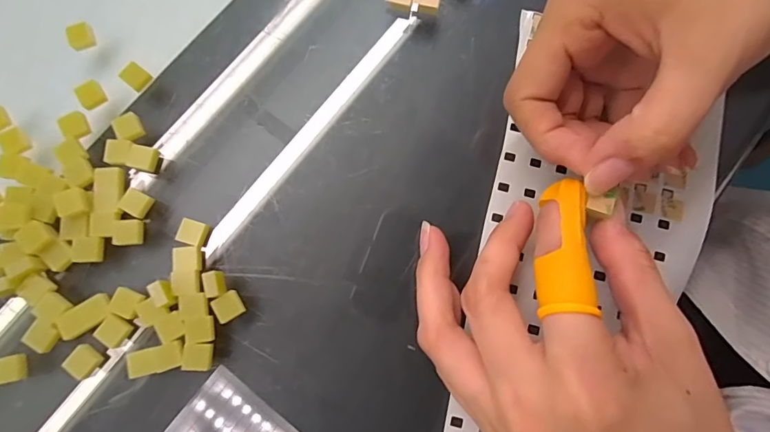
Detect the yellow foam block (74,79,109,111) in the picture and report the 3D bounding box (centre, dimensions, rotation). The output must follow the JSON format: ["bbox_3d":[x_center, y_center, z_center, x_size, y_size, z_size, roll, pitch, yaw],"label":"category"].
[{"bbox_3d":[-0.134,-0.055,0.196,0.011,0.005,0.012,-29,81,-5],"label":"yellow foam block"}]

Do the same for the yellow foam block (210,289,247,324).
[{"bbox_3d":[-0.066,0.038,0.179,0.011,0.005,0.011,-31,81,-6],"label":"yellow foam block"}]

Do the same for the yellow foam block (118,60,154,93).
[{"bbox_3d":[-0.114,-0.064,0.197,0.010,0.005,0.010,37,81,6],"label":"yellow foam block"}]

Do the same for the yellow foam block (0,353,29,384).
[{"bbox_3d":[-0.152,0.062,0.174,0.011,0.006,0.010,-16,80,-3],"label":"yellow foam block"}]

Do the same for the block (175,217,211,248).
[{"bbox_3d":[-0.083,0.007,0.185,0.011,0.005,0.010,18,80,3],"label":"block"}]

